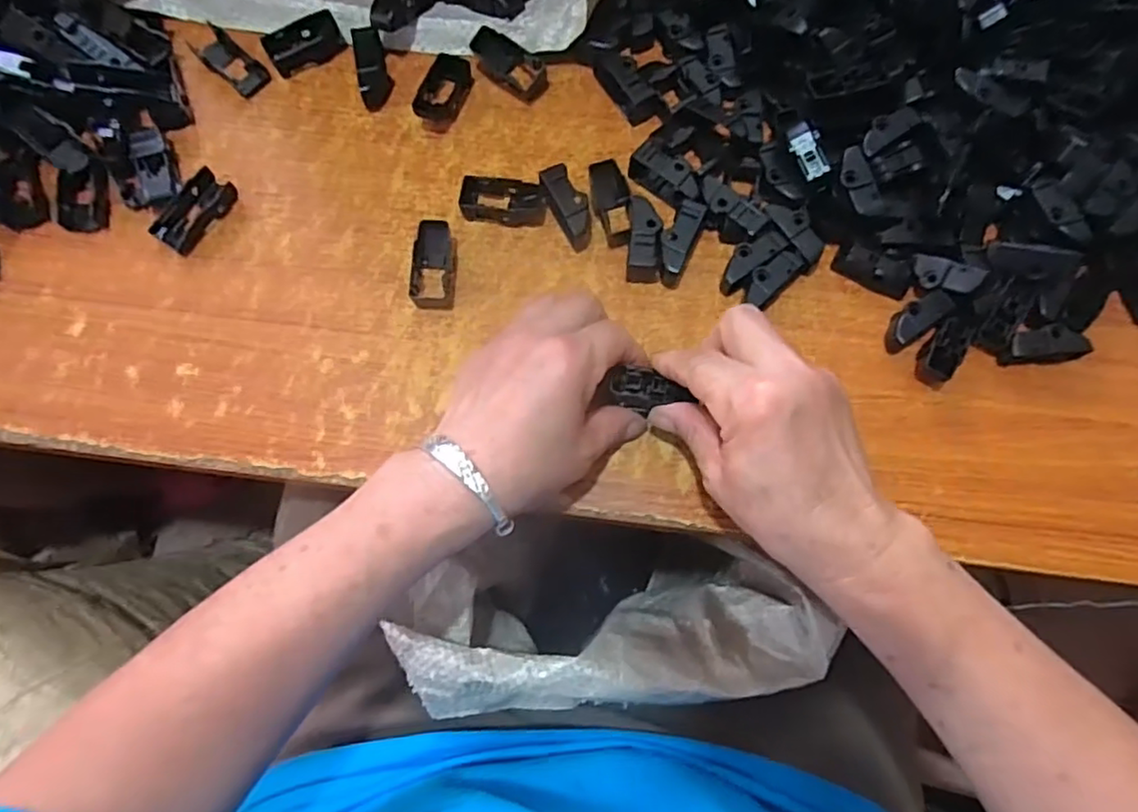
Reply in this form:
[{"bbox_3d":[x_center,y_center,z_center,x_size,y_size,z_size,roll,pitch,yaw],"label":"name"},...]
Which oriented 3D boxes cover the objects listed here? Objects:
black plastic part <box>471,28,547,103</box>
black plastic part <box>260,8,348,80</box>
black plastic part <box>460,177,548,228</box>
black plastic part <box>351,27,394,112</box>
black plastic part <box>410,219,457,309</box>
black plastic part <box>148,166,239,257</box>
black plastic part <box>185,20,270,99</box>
[{"bbox_3d":[-0.040,-0.227,0.428,0.049,0.023,0.022,33,79,8],"label":"black plastic part"},{"bbox_3d":[-0.179,-0.246,0.437,0.049,0.015,0.029,-30,78,-6],"label":"black plastic part"},{"bbox_3d":[-0.040,-0.128,0.404,0.051,0.013,0.028,5,77,2],"label":"black plastic part"},{"bbox_3d":[-0.131,-0.228,0.431,0.018,0.016,0.056,-11,76,-2],"label":"black plastic part"},{"bbox_3d":[-0.082,-0.085,0.390,0.024,0.018,0.050,0,76,1],"label":"black plastic part"},{"bbox_3d":[-0.235,-0.122,0.407,0.026,0.009,0.054,33,79,8],"label":"black plastic part"},{"bbox_3d":[-0.230,-0.233,0.437,0.059,0.010,0.024,39,80,9],"label":"black plastic part"}]

